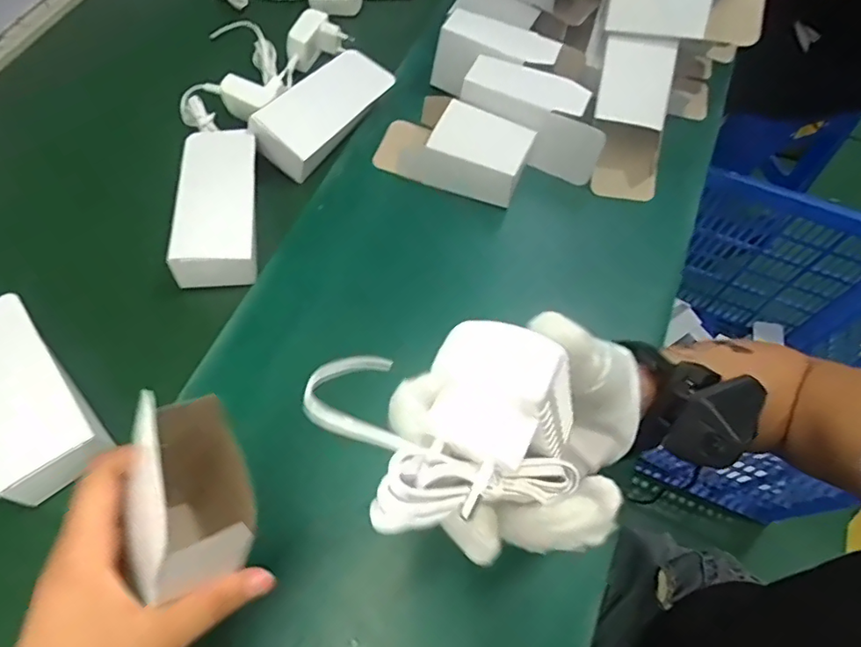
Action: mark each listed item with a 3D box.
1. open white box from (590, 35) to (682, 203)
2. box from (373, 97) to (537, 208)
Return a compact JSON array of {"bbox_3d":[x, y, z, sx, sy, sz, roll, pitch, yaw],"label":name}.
[{"bbox_3d":[0.189,-0.191,0.510,0.068,0.041,0.144,1,102,1],"label":"open white box"},{"bbox_3d":[0.021,-0.171,0.521,0.143,0.044,0.071,18,65,9],"label":"box"}]

